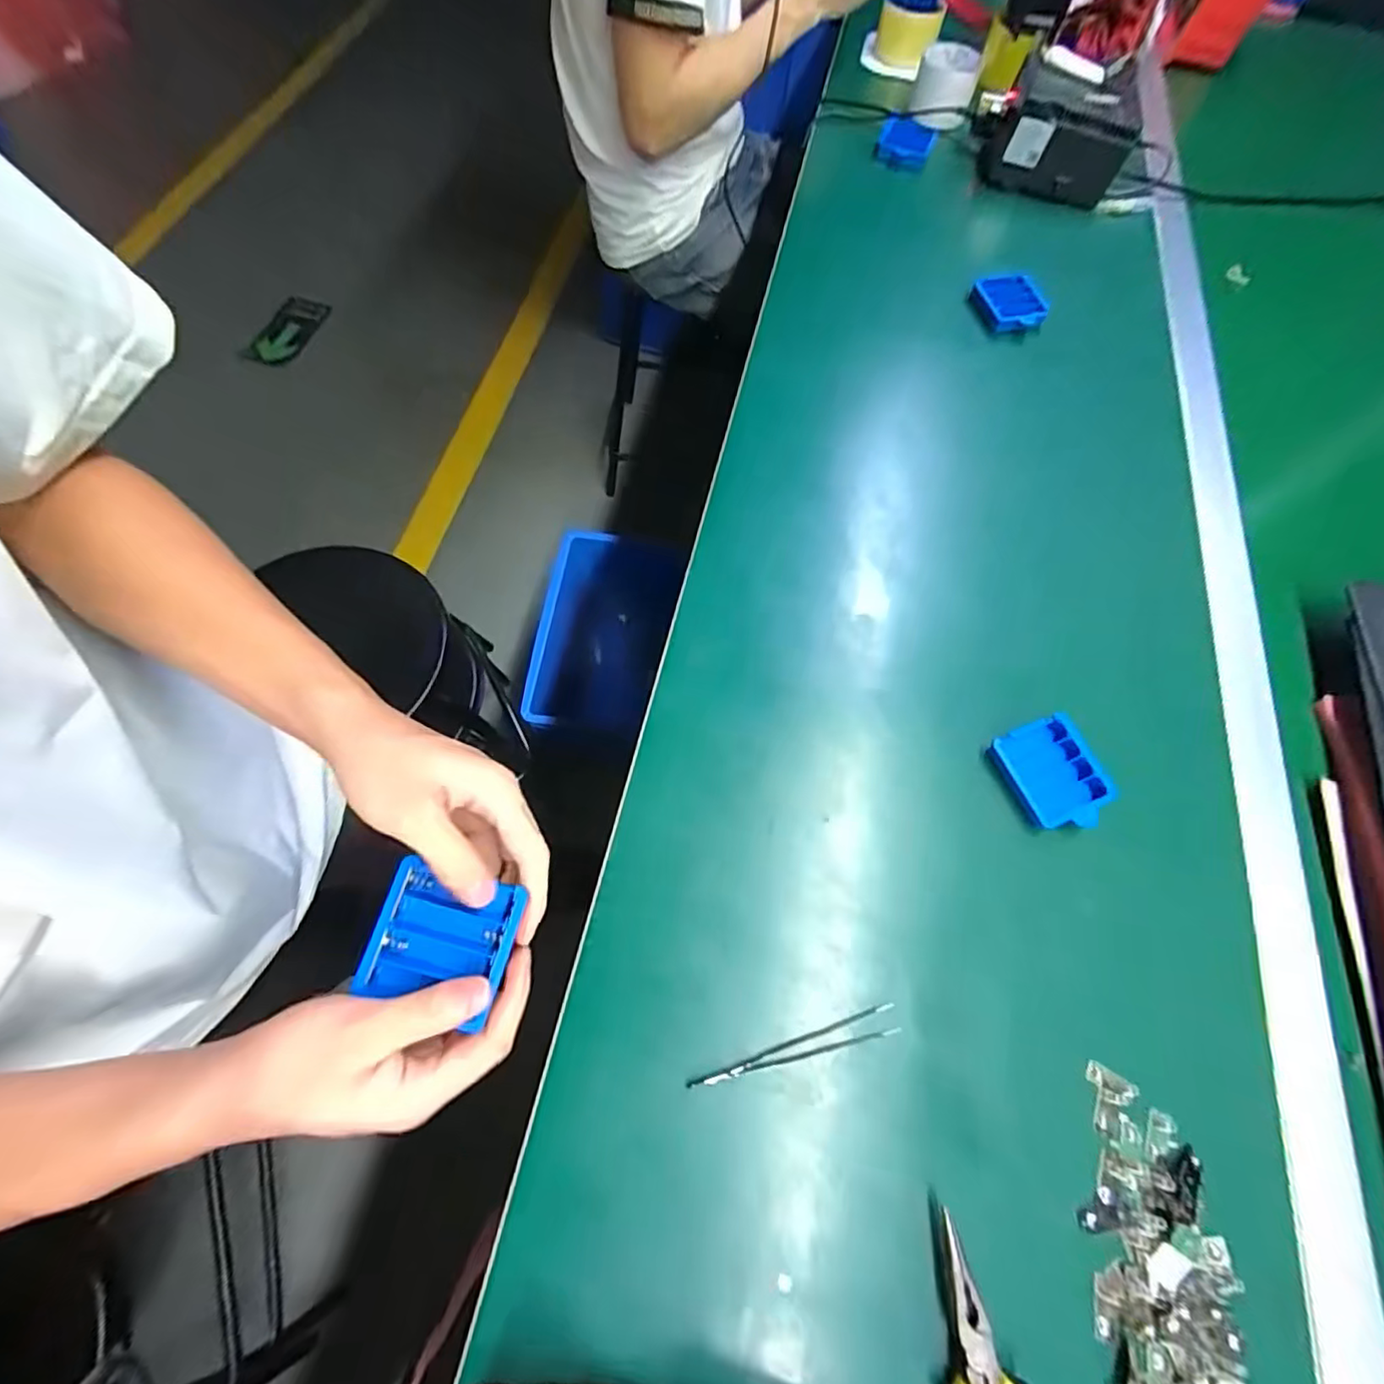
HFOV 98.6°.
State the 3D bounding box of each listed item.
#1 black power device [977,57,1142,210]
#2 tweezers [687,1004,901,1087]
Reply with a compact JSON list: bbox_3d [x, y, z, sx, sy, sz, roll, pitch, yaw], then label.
[{"bbox_3d":[0.442,-0.671,0.721,0.154,0.099,0.099,17,67,4],"label":"black power device"},{"bbox_3d":[0.064,0.219,0.366,0.134,0.004,0.016,-12,67,-7],"label":"tweezers"}]

